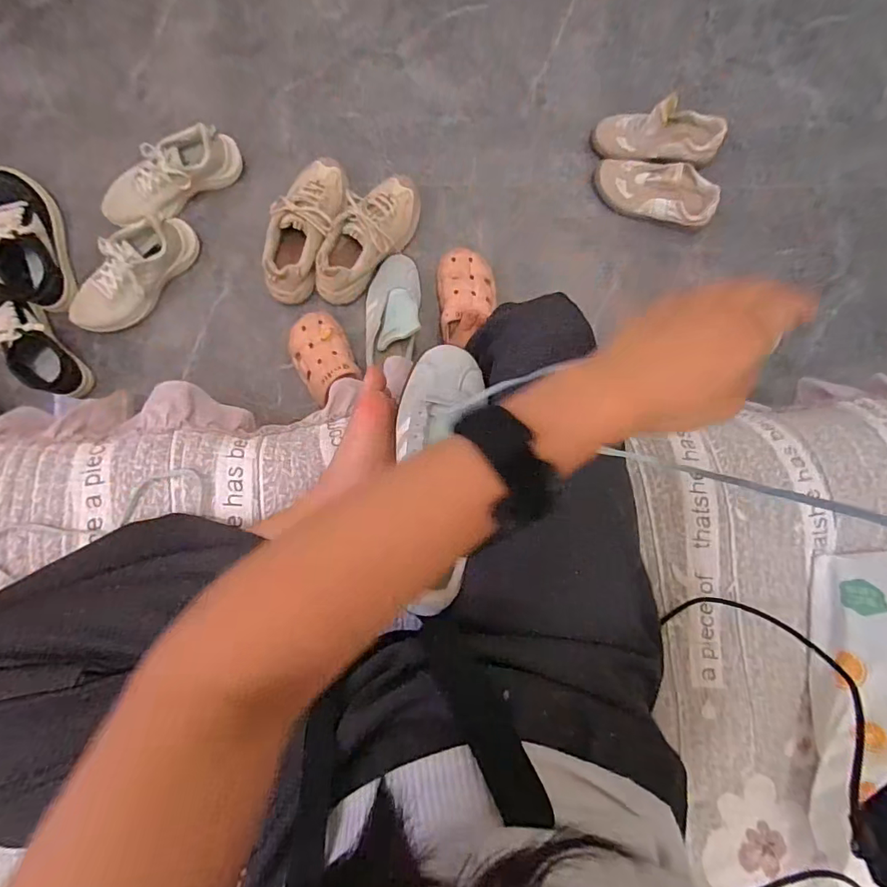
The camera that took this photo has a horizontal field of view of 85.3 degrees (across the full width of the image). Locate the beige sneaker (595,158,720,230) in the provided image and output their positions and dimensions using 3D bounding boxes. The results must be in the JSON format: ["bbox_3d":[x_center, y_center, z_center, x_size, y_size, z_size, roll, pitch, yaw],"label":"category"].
[{"bbox_3d":[0.398,-0.473,0.905,0.220,0.076,0.091,13,90,-5],"label":"beige sneaker"}]

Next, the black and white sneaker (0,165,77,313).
[{"bbox_3d":[-0.727,-0.357,0.829,0.099,0.095,0.249,-20,93,-4],"label":"black and white sneaker"}]

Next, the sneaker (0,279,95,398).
[{"bbox_3d":[-0.732,-0.184,0.835,0.100,0.095,0.257,-39,94,-3],"label":"sneaker"}]

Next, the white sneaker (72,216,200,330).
[{"bbox_3d":[-0.544,-0.294,0.836,0.092,0.087,0.256,43,88,-4],"label":"white sneaker"}]

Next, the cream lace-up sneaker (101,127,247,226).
[{"bbox_3d":[-0.476,-0.462,0.837,0.252,0.084,0.100,-34,93,-3],"label":"cream lace-up sneaker"}]

